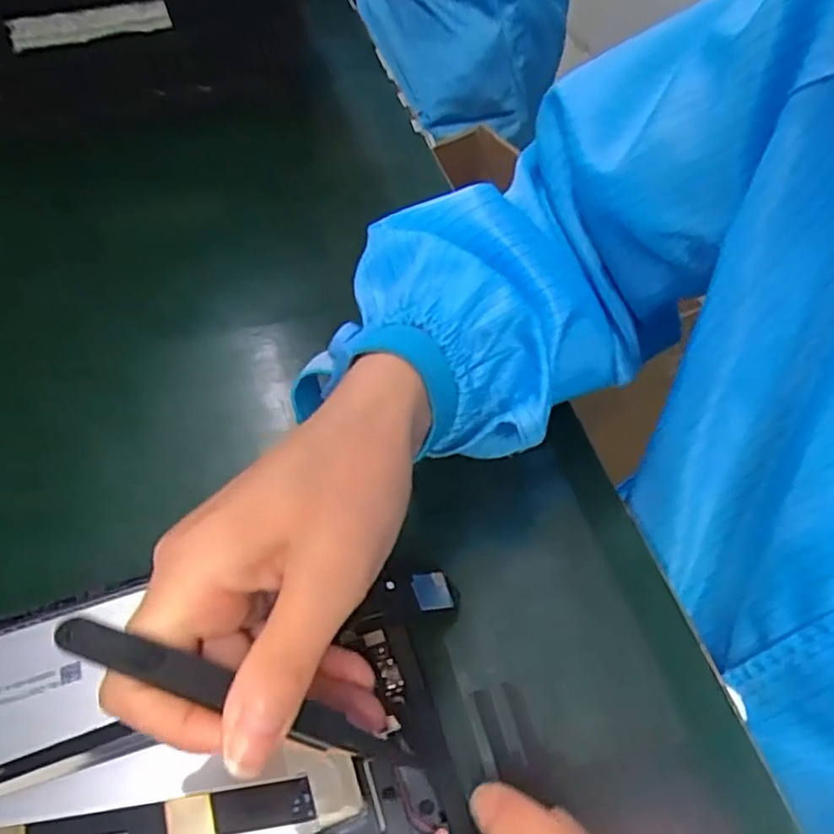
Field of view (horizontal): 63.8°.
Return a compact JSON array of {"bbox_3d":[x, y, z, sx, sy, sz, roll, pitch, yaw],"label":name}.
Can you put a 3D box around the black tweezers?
[{"bbox_3d":[-0.047,0.079,0.188,0.105,0.004,0.010,28,59,-15],"label":"black tweezers"}]

